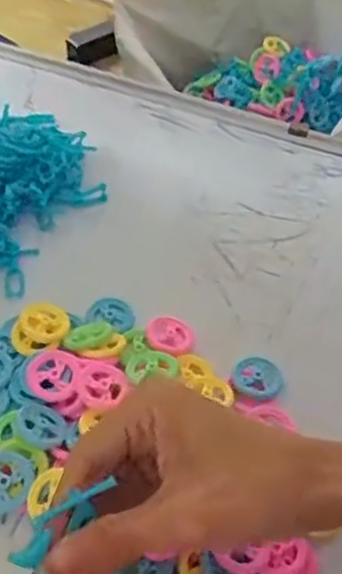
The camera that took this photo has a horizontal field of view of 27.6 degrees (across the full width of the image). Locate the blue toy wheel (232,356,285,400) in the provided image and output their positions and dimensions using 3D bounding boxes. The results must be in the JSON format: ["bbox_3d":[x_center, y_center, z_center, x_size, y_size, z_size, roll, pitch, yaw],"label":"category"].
[{"bbox_3d":[0.051,0.051,0.403,0.030,0.004,0.029,1,50,-2],"label":"blue toy wheel"}]

